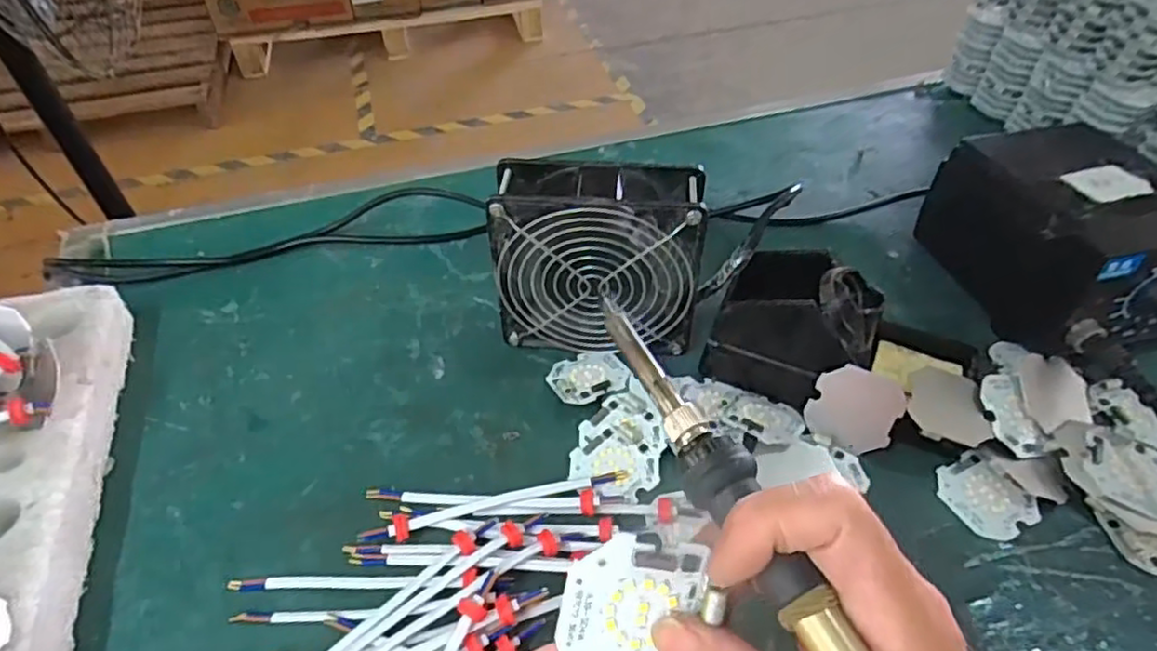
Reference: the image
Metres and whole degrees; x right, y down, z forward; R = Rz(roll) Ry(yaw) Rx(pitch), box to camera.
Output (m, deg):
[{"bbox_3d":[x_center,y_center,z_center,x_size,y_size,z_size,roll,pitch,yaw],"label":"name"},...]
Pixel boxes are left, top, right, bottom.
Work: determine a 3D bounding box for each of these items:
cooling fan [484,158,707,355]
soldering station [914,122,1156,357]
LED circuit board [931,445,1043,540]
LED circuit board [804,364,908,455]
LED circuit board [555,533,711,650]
[{"bbox_3d":[0.011,-0.035,0.409,0.118,0.118,0.045,3,47,4],"label":"cooling fan"},{"bbox_3d":[0.322,-0.057,0.442,0.112,0.091,0.146,-12,48,-9],"label":"soldering station"},{"bbox_3d":[0.220,0.092,0.366,0.038,0.010,0.046,-25,51,-21],"label":"LED circuit board"},{"bbox_3d":[0.156,0.047,0.382,0.045,0.045,0.004,25,13,19],"label":"LED circuit board"},{"bbox_3d":[0.015,0.085,0.201,0.041,0.045,0.004,11,8,-7],"label":"LED circuit board"}]

